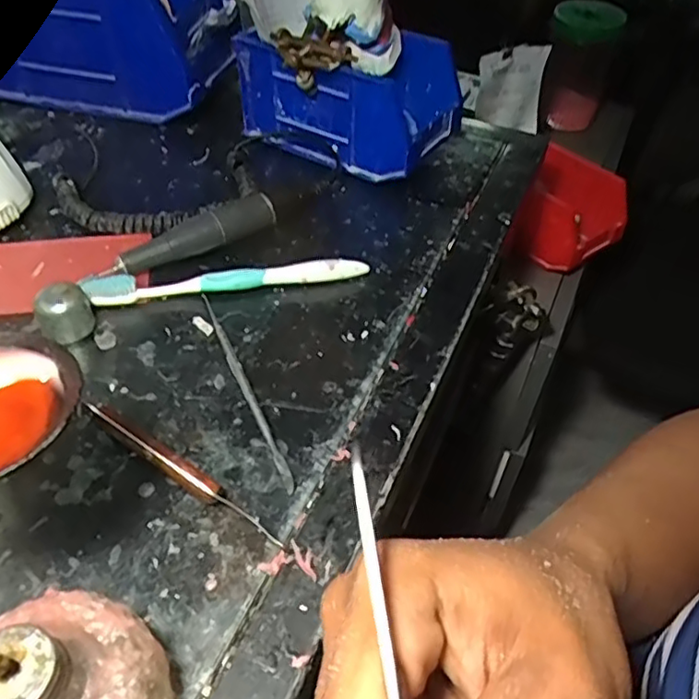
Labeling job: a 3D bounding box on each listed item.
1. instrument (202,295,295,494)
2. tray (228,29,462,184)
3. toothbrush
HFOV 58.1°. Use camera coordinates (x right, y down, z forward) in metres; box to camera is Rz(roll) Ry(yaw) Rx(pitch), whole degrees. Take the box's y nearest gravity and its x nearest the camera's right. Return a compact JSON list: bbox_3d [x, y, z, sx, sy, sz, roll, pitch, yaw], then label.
[{"bbox_3d":[-0.062,0.019,0.366,0.005,0.006,0.155,-18,50,-19],"label":"instrument"},{"bbox_3d":[0.000,-0.214,0.537,0.166,0.091,0.099,30,52,23],"label":"tray"},{"bbox_3d":[-0.080,-0.047,0.423,0.185,0.016,0.014,-6,47,-9],"label":"toothbrush"}]

